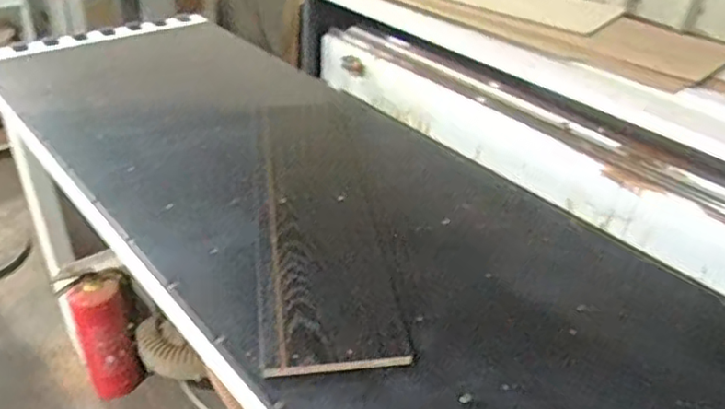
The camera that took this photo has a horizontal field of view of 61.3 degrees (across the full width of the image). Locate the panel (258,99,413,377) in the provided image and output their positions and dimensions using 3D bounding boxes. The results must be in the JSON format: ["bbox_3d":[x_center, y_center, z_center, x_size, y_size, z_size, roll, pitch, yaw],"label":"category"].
[{"bbox_3d":[-0.070,0.001,0.950,0.175,0.014,0.617,-3,40,-8],"label":"panel"}]

